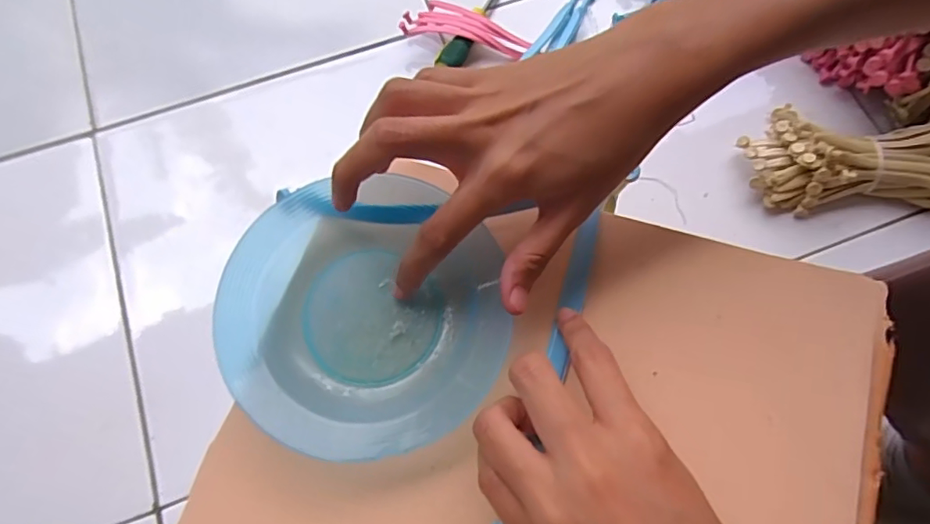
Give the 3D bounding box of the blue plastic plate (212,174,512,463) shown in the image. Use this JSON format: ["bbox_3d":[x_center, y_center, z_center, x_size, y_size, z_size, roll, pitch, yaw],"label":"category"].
[{"bbox_3d":[-0.047,0.023,0.251,0.127,0.021,0.125,0,71,0],"label":"blue plastic plate"}]

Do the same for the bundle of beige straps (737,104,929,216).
[{"bbox_3d":[0.410,-0.102,0.546,0.250,0.056,0.103,3,71,1],"label":"bundle of beige straps"}]

